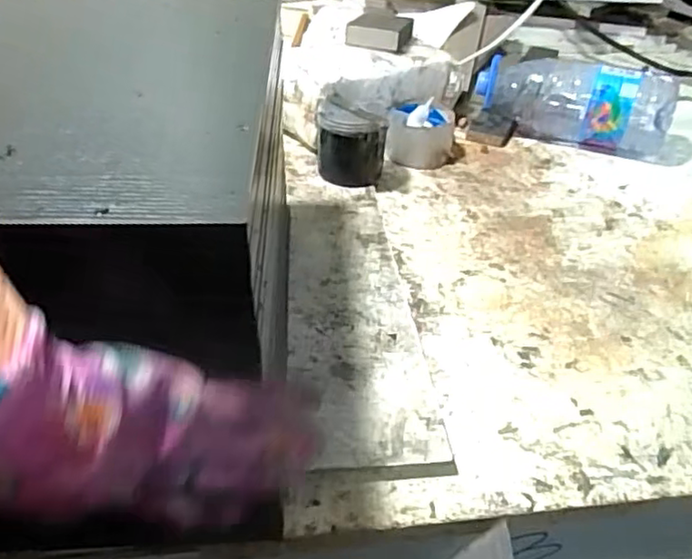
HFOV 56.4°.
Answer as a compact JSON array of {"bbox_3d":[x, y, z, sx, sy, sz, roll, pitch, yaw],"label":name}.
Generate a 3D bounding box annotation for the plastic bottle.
[{"bbox_3d":[0.300,-0.231,0.855,0.253,0.103,0.084,12,40,13],"label":"plastic bottle"}]

